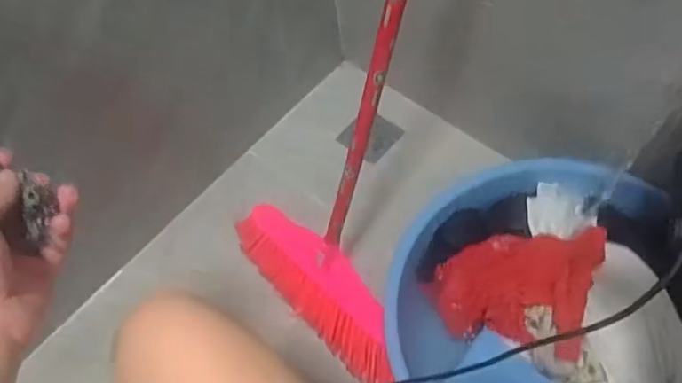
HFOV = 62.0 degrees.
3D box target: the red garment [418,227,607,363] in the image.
[{"bbox_3d":[0.234,0.116,0.778,0.194,0.134,0.178,22,63,15],"label":"red garment"}]

